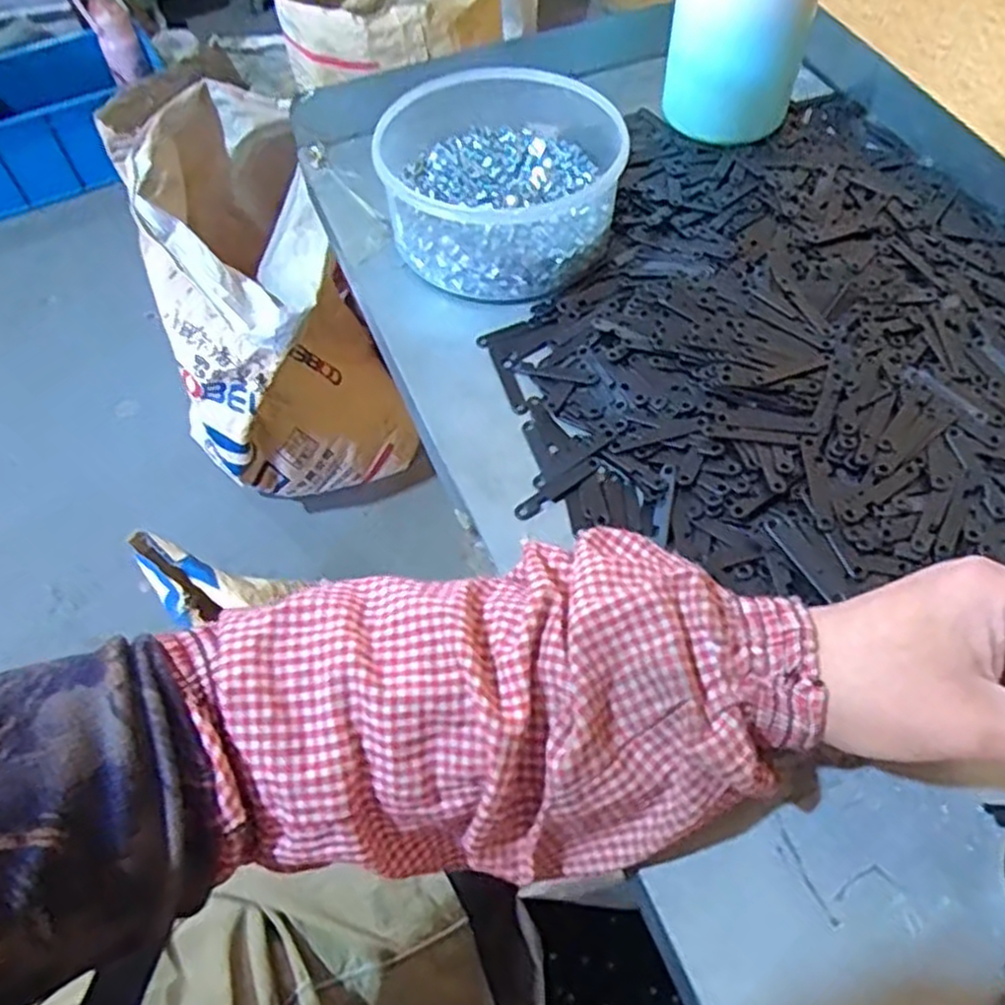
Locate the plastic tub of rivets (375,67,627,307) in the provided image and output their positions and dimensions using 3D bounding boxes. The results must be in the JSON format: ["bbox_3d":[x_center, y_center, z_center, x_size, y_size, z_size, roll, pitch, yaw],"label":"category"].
[{"bbox_3d":[-0.001,-0.212,0.492,0.142,0.081,0.154,-1,58,1],"label":"plastic tub of rivets"}]

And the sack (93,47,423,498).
[{"bbox_3d":[-0.344,-0.250,1.221,0.376,0.587,0.331,-38,64,-20],"label":"sack"}]

